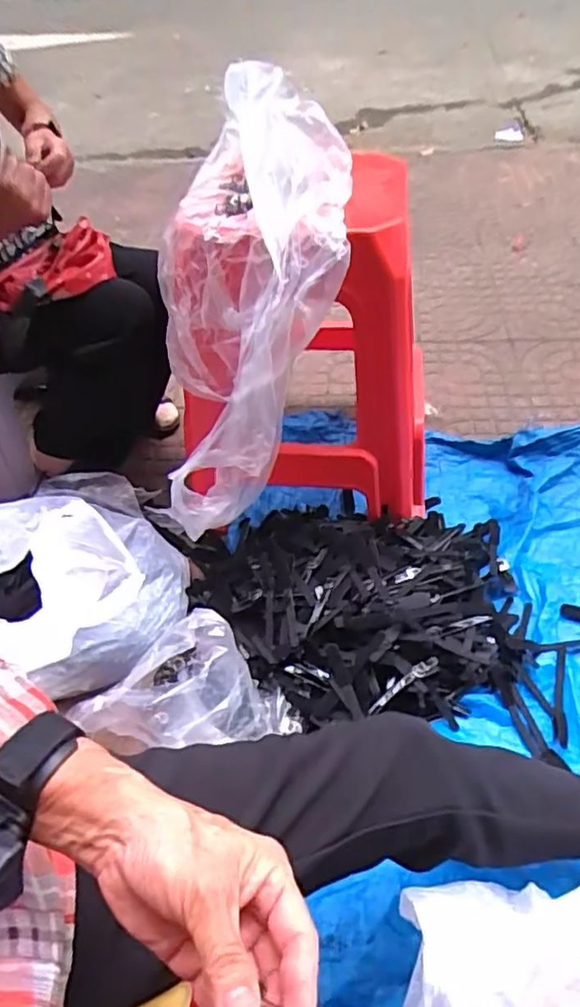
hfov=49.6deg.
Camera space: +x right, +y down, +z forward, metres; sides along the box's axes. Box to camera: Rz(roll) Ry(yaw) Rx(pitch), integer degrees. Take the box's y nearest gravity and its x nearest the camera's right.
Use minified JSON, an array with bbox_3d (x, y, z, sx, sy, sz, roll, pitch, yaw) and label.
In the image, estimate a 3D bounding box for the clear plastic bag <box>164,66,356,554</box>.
[{"bbox_3d":[-0.066,-0.249,0.839,0.266,0.624,0.161,16,14,17],"label":"clear plastic bag"}]

